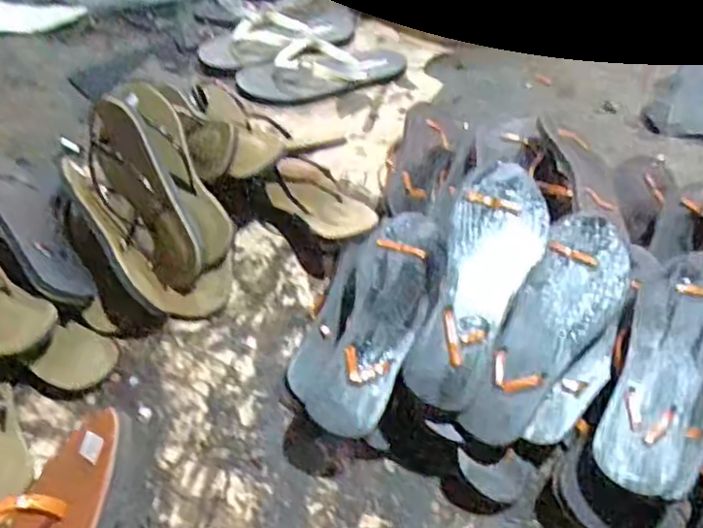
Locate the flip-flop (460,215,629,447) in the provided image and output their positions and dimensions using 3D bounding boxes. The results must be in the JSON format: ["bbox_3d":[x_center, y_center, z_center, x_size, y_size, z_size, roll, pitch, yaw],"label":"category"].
[{"bbox_3d":[0.181,0.059,0.632,0.078,0.030,0.235,31,73,15],"label":"flip-flop"}]

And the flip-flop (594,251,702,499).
[{"bbox_3d":[0.280,0.083,0.604,0.089,0.038,0.247,27,55,25],"label":"flip-flop"}]

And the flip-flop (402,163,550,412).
[{"bbox_3d":[0.118,0.012,0.632,0.081,0.028,0.242,17,71,20],"label":"flip-flop"}]

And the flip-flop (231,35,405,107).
[{"bbox_3d":[-0.044,-0.302,1.069,0.259,0.041,0.107,-20,50,-14],"label":"flip-flop"}]

